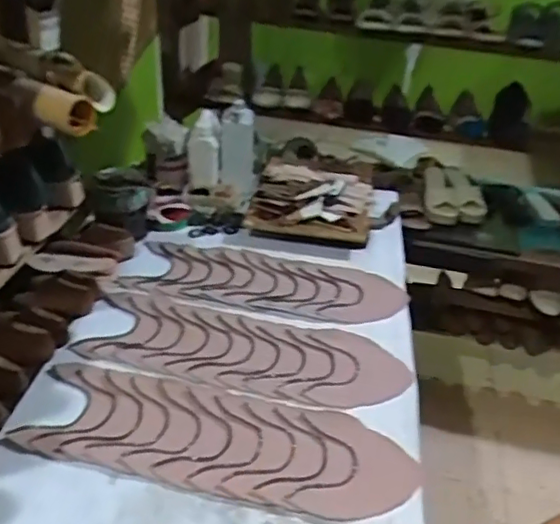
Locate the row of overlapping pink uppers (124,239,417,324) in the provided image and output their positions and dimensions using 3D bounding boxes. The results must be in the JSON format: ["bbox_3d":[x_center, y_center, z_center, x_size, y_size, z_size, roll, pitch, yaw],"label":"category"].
[{"bbox_3d":[-0.025,0.036,1.120,0.500,0.010,0.173,10,34,8],"label":"row of overlapping pink uppers"}]

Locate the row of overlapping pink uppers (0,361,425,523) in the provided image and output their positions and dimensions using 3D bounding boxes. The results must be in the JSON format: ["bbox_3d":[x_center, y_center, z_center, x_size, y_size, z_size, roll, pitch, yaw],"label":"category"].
[{"bbox_3d":[-0.085,0.243,0.819,0.530,0.010,0.172,10,34,8],"label":"row of overlapping pink uppers"}]

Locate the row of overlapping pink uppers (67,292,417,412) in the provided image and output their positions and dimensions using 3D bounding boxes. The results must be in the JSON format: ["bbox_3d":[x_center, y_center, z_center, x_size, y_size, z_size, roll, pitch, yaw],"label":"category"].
[{"bbox_3d":[-0.062,0.144,0.967,0.516,0.019,0.181,11,35,10],"label":"row of overlapping pink uppers"}]

